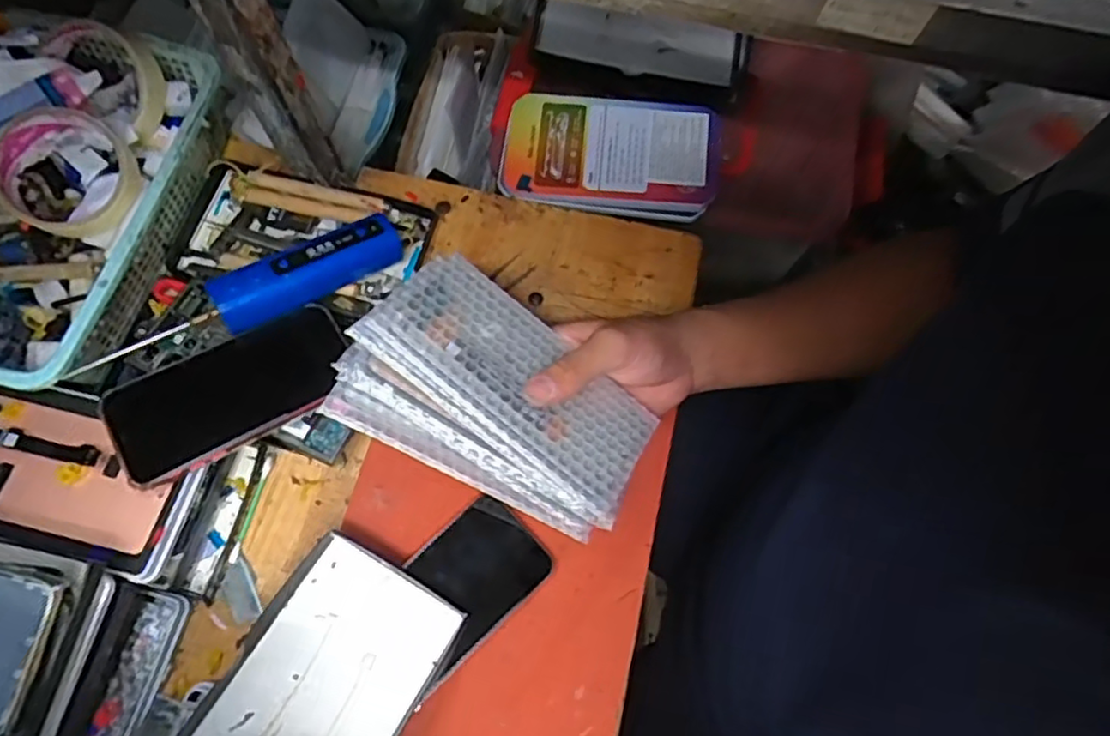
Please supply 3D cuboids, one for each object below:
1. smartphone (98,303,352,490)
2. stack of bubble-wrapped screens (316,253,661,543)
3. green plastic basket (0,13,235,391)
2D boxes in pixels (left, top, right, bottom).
[{"bbox_3d":[-0.210,0.013,0.438,0.149,0.006,0.077,-30,71,-22],"label":"smartphone"},{"bbox_3d":[-0.031,0.016,0.407,0.176,0.045,0.114,28,55,-7],"label":"stack of bubble-wrapped screens"},{"bbox_3d":[-0.364,-0.119,0.461,0.186,0.061,0.261,15,70,3],"label":"green plastic basket"}]

